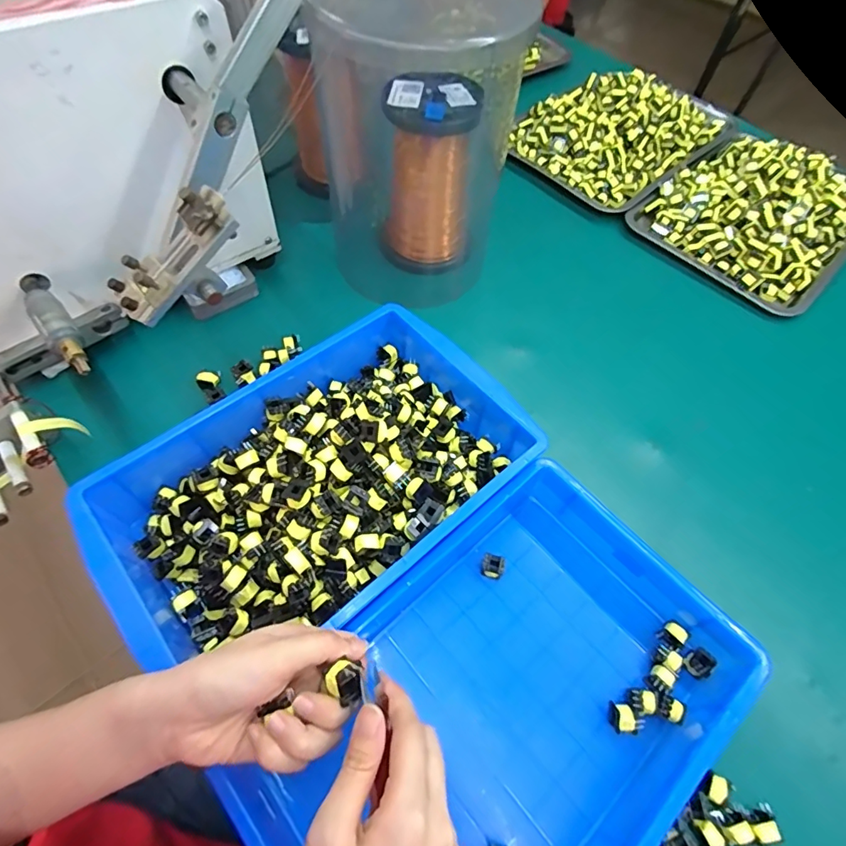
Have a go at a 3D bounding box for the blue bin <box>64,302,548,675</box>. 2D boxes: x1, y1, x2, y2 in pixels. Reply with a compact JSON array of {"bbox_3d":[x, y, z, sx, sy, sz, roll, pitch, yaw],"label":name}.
[{"bbox_3d":[-0.091,0.048,0.442,0.379,0.082,0.228,-36,67,-21],"label":"blue bin"}]

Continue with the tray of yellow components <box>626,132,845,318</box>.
[{"bbox_3d":[0.526,-0.340,0.732,0.318,0.088,0.282,-38,68,-22],"label":"tray of yellow components"}]

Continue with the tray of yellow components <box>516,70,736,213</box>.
[{"bbox_3d":[0.351,-0.512,0.816,0.350,0.085,0.240,-38,68,-22],"label":"tray of yellow components"}]

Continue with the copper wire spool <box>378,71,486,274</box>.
[{"bbox_3d":[0.003,-0.313,0.617,0.111,0.206,0.109,-2,60,-4],"label":"copper wire spool"}]

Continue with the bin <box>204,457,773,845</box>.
[{"bbox_3d":[0.061,0.231,0.386,0.371,0.077,0.241,-37,67,-21],"label":"bin"}]

